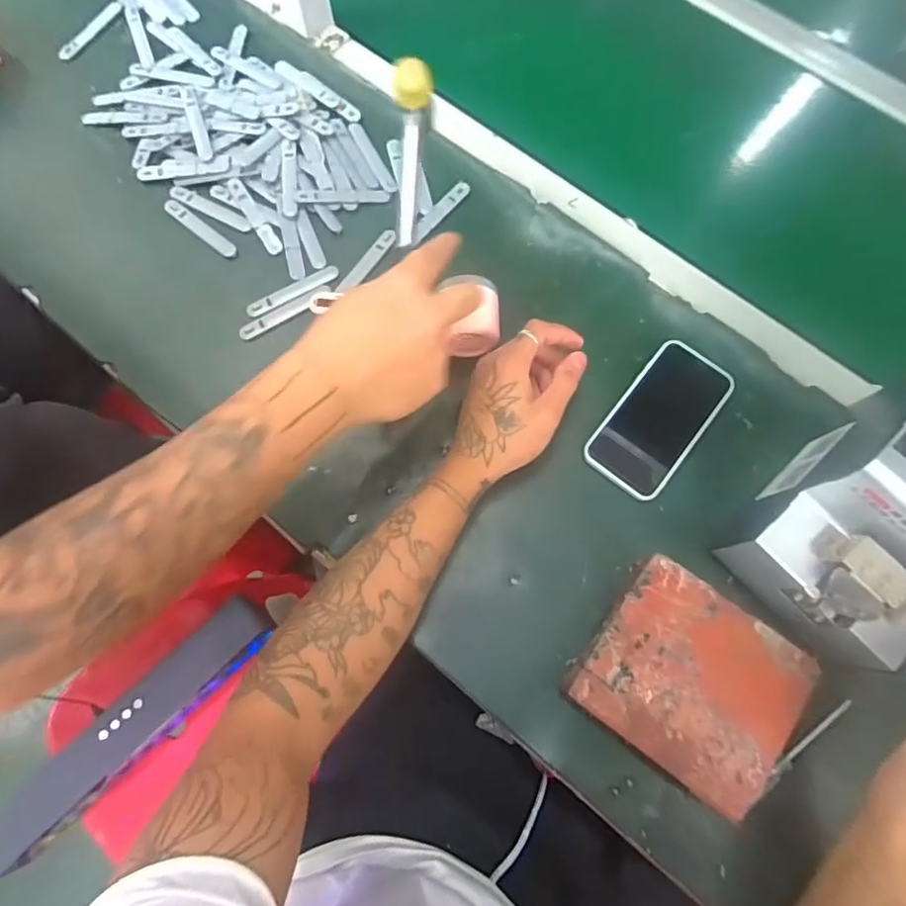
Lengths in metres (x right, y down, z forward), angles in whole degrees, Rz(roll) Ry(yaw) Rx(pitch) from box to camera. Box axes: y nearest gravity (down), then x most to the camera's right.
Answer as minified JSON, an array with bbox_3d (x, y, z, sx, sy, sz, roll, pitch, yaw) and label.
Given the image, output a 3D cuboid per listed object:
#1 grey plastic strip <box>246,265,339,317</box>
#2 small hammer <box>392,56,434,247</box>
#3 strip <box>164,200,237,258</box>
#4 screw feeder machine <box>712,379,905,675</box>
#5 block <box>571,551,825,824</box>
[{"bbox_3d":[-0.155,-0.157,0.547,0.093,0.004,0.015,-28,85,-9],"label":"grey plastic strip"},{"bbox_3d":[-0.029,-0.204,0.391,0.025,0.023,0.113,3,105,0],"label":"small hammer"},{"bbox_3d":[-0.254,-0.226,0.566,0.094,0.004,0.014,38,78,9],"label":"strip"},{"bbox_3d":[0.324,0.050,0.414,0.181,0.147,0.132,-40,78,-11],"label":"screw feeder machine"},{"bbox_3d":[0.181,0.174,0.434,0.150,0.040,0.128,35,77,8],"label":"block"}]

